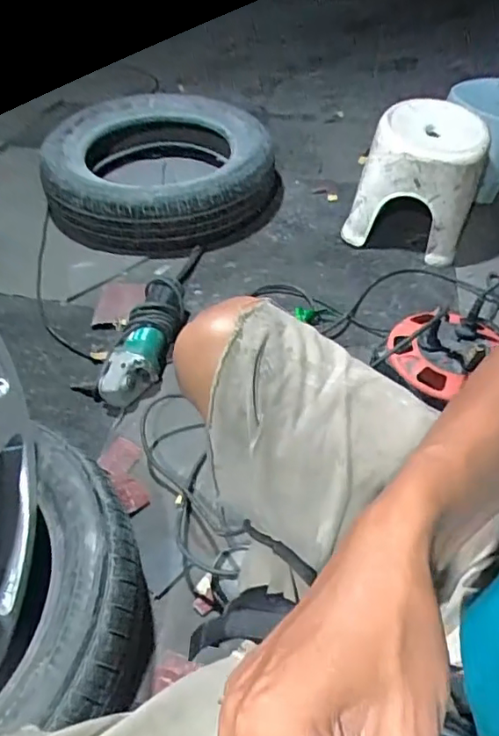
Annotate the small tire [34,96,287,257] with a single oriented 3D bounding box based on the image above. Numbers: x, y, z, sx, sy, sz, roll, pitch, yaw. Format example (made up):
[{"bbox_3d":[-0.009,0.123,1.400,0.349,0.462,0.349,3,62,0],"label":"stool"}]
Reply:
[{"bbox_3d":[-0.205,-0.478,1.333,0.521,0.137,0.492,-5,47,-5],"label":"small tire"}]

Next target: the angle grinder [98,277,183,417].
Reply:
[{"bbox_3d":[-0.182,-0.046,0.993,0.088,0.085,0.258,11,48,10],"label":"angle grinder"}]

